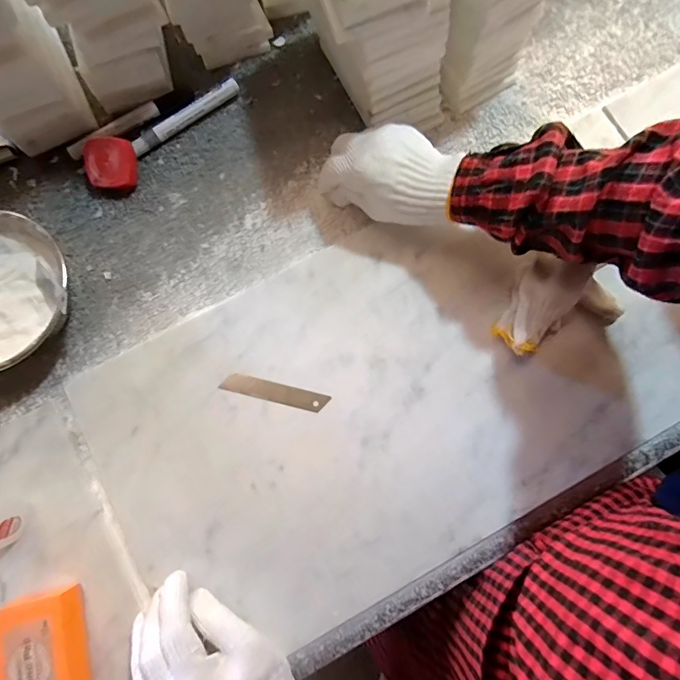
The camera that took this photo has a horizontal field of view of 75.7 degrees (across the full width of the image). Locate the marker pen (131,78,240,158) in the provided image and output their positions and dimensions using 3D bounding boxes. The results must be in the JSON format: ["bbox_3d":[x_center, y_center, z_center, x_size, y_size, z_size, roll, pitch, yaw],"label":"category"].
[{"bbox_3d":[-0.164,-0.237,0.467,0.128,0.016,0.015,-37,81,-8],"label":"marker pen"}]

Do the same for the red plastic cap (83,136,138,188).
[{"bbox_3d":[-0.234,-0.181,0.450,0.049,0.018,0.047,-6,106,-6],"label":"red plastic cap"}]

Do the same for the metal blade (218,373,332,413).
[{"bbox_3d":[-0.061,0.048,0.406,0.099,0.004,0.018,14,78,2],"label":"metal blade"}]

